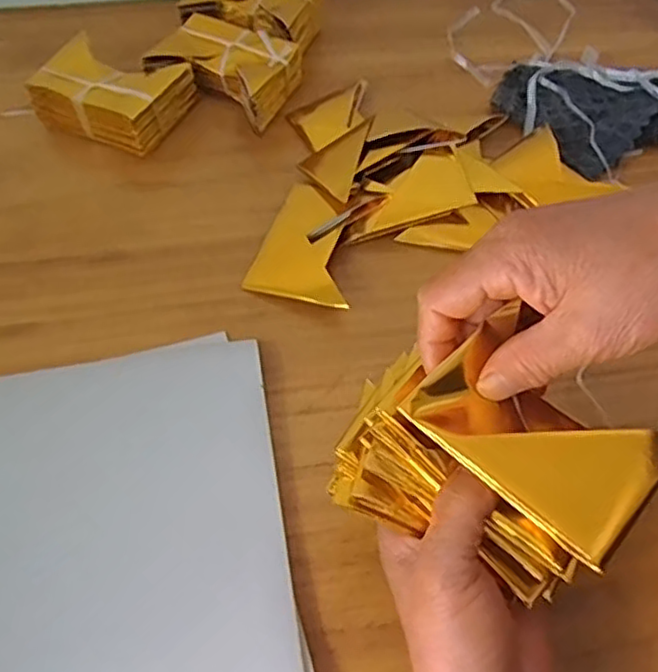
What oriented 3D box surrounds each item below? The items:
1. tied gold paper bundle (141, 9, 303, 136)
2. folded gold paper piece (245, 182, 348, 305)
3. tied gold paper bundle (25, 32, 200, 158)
[{"bbox_3d":[-0.080,-0.212,0.533,0.108,0.041,0.077,21,59,14],"label":"tied gold paper bundle"},{"bbox_3d":[-0.009,-0.059,0.447,0.069,0.018,0.090,18,59,13],"label":"folded gold paper piece"},{"bbox_3d":[-0.166,-0.186,0.513,0.107,0.042,0.079,17,58,12],"label":"tied gold paper bundle"}]

